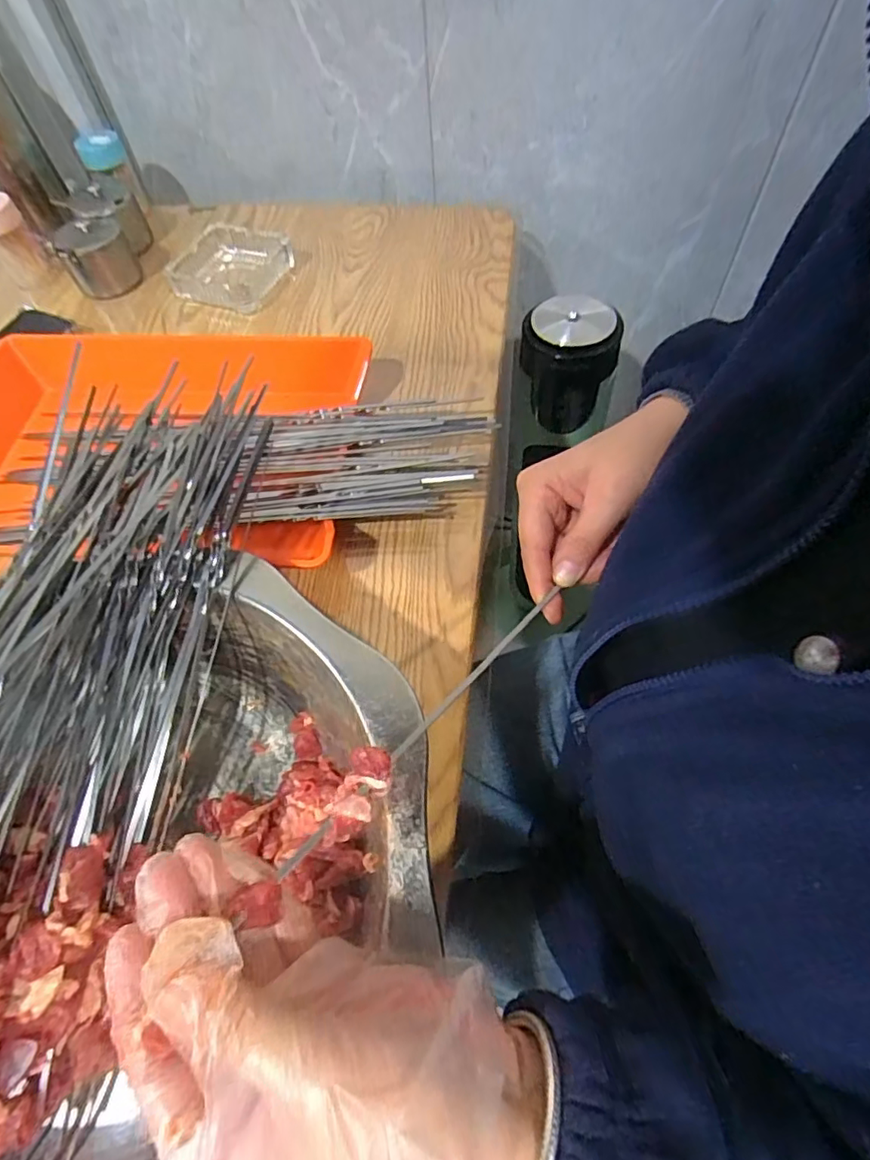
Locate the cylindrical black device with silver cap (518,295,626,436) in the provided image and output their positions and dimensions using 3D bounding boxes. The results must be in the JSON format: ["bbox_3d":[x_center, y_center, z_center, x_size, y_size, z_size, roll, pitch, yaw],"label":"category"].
[{"bbox_3d":[0.167,-0.274,0.716,0.113,0.141,0.099,9,60,9],"label":"cylindrical black device with silver cap"}]

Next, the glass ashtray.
[{"bbox_3d":[-0.227,-0.347,0.619,0.107,0.037,0.116,20,63,15],"label":"glass ashtray"}]

